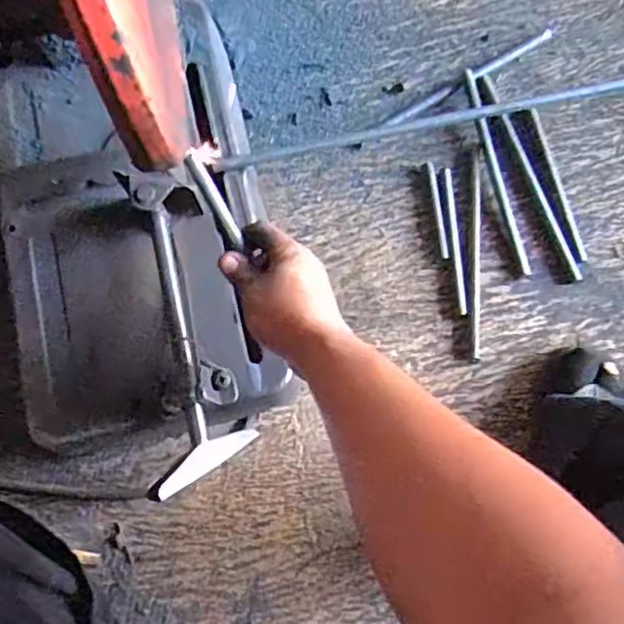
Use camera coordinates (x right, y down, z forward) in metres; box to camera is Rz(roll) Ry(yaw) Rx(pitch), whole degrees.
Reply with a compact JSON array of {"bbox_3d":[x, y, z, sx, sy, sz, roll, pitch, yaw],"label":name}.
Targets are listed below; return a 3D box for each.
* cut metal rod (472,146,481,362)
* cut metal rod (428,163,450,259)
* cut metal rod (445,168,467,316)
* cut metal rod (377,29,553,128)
[{"bbox_3d":[0.177,-0.067,0.689,0.009,0.006,0.234,3,78,2],"label":"cut metal rod"},{"bbox_3d":[0.138,-0.111,0.702,0.008,0.004,0.108,-6,78,0],"label":"cut metal rod"},{"bbox_3d":[0.154,-0.078,0.692,0.008,0.007,0.163,-3,78,1],"label":"cut metal rod"},{"bbox_3d":[0.180,-0.268,0.738,0.227,0.010,0.013,-31,79,-5],"label":"cut metal rod"}]

